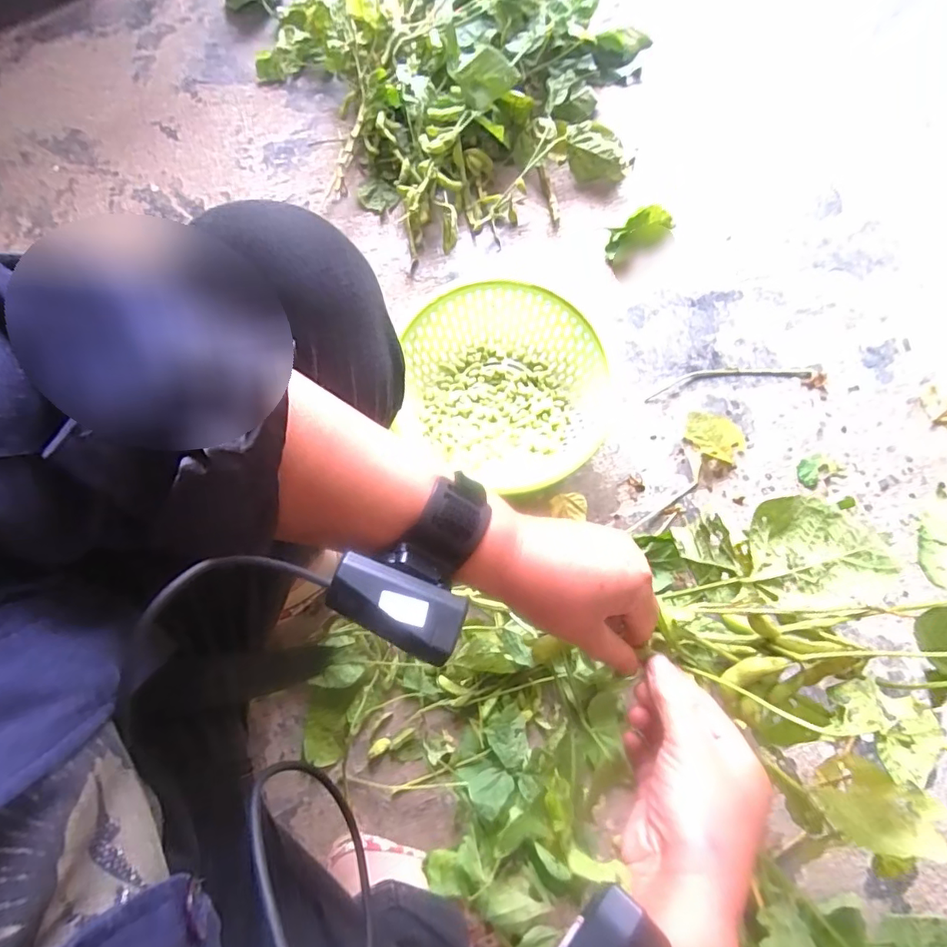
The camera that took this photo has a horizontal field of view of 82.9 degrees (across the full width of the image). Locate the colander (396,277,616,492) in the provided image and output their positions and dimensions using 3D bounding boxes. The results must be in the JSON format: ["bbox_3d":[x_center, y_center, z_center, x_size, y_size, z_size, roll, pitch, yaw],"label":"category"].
[{"bbox_3d":[0.044,-0.115,0.701,0.267,0.097,0.226,29,79,8],"label":"colander"}]

